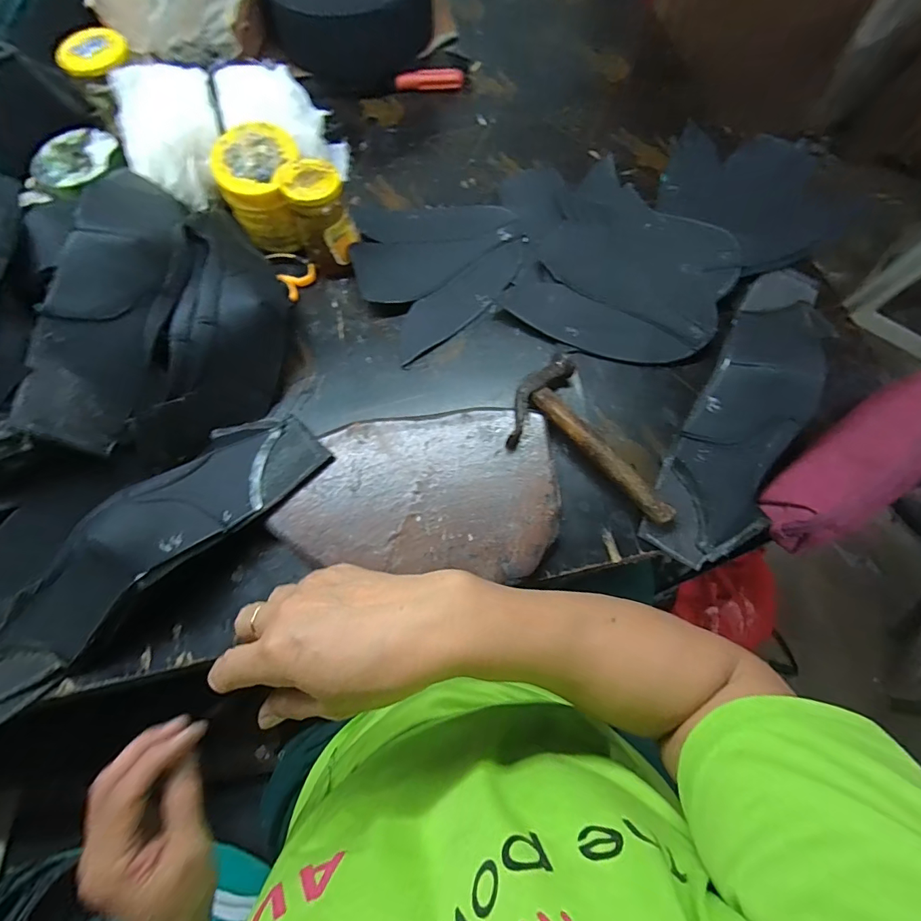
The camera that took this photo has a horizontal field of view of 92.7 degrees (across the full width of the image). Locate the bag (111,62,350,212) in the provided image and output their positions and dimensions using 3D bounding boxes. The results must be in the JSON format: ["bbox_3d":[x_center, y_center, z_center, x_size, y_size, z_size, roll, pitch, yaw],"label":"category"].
[{"bbox_3d":[-0.254,-0.372,0.503,0.230,0.116,0.104,-27,71,-8],"label":"bag"}]

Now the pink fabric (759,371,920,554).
[{"bbox_3d":[0.355,-0.004,0.378,0.204,0.060,0.069,-36,73,-11],"label":"pink fabric"}]

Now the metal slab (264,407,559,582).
[{"bbox_3d":[-0.035,0.025,0.419,0.244,0.020,0.155,4,70,3],"label":"metal slab"}]

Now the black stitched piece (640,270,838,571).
[{"bbox_3d":[0.279,-0.066,0.415,0.094,0.075,0.339,27,73,11],"label":"black stitched piece"}]

